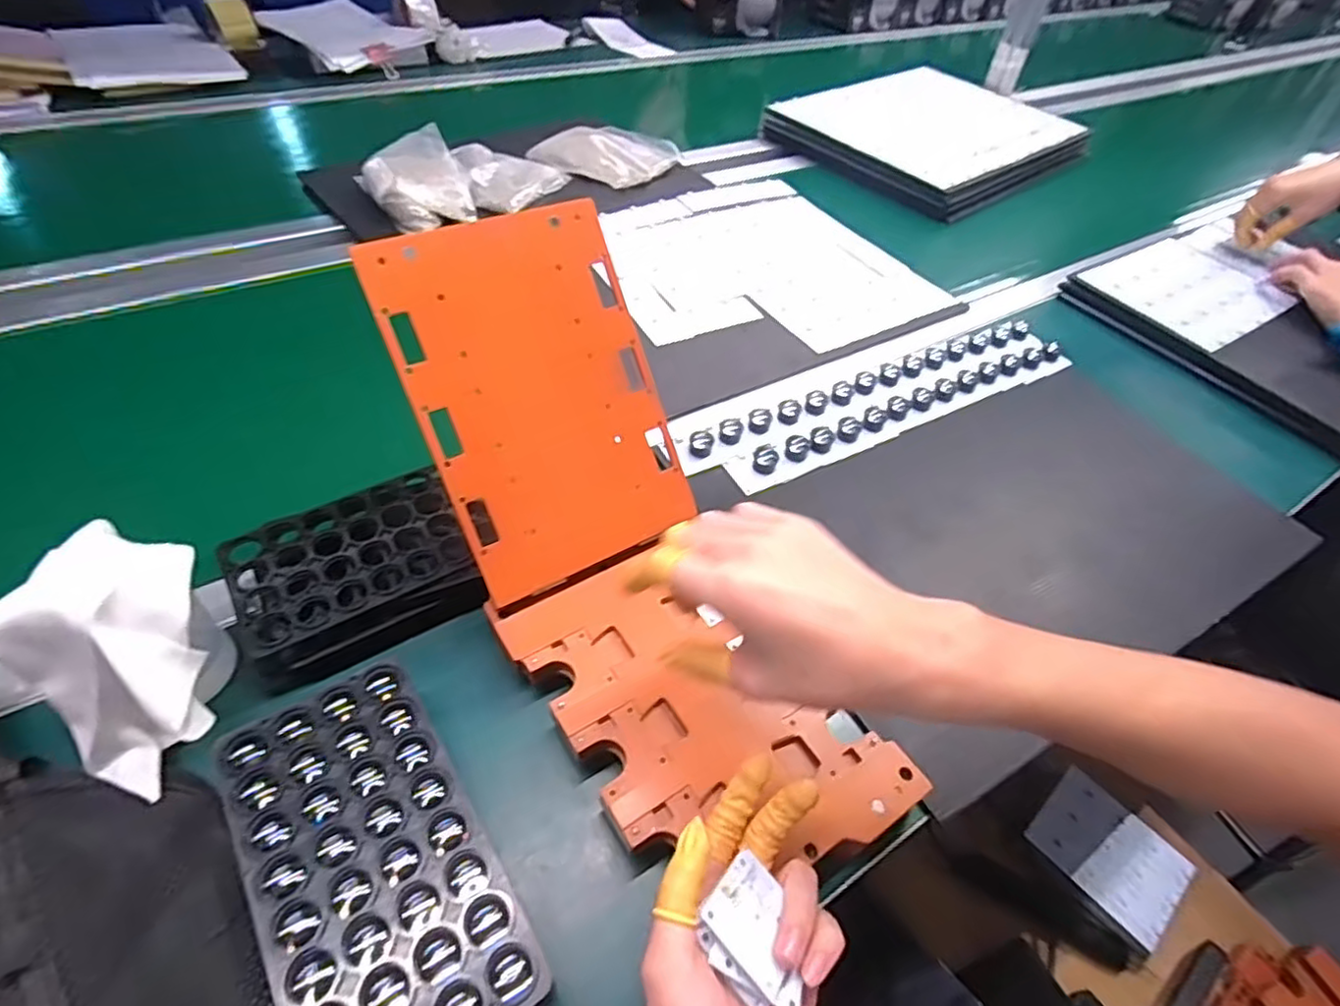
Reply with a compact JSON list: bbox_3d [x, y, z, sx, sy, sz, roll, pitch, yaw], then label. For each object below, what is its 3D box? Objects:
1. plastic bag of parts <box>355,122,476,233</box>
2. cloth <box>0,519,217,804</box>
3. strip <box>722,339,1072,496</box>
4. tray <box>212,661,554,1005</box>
[{"bbox_3d":[-0.321,-0.408,0.835,0.114,0.051,0.163,-22,55,-23],"label":"plastic bag of parts"},{"bbox_3d":[-0.297,0.079,0.361,0.089,0.091,0.109,17,50,9],"label":"cloth"},{"bbox_3d":[0.242,-0.098,0.647,0.424,0.015,0.042,-20,54,-22],"label":"strip"},{"bbox_3d":[-0.146,0.188,0.338,0.104,0.053,0.200,-25,56,-25],"label":"tray"}]

